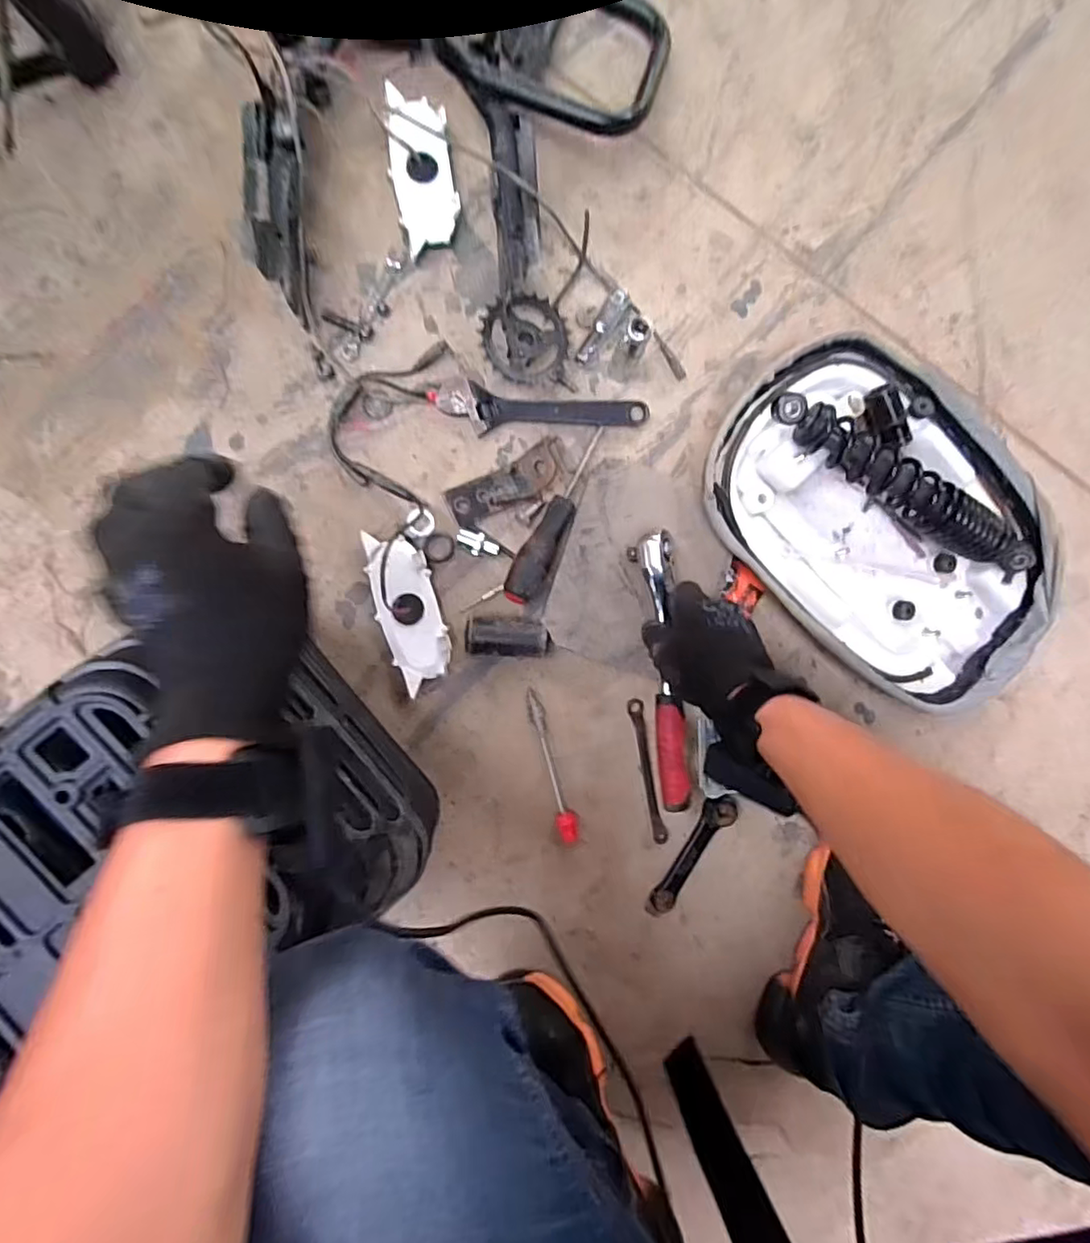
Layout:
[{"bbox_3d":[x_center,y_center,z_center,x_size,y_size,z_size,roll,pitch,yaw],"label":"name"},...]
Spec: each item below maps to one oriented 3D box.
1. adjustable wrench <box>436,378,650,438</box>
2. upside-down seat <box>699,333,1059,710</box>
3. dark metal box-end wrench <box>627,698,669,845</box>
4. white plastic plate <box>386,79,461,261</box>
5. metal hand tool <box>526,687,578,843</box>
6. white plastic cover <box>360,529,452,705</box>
[{"bbox_3d":[-0.001,-0.196,0.565,0.195,0.018,0.044,5,88,-6],"label":"adjustable wrench"},{"bbox_3d":[0.329,-0.096,0.571,0.360,0.064,0.276,40,85,-4],"label":"upside-down seat"},{"bbox_3d":[0.100,0.145,0.573,0.015,0.008,0.139,-12,90,-6],"label":"dark metal box-end wrench"},{"bbox_3d":[-0.112,-0.415,0.543,0.055,0.015,0.137,-10,94,-5],"label":"white plastic plate"},{"bbox_3d":[0.005,0.136,0.562,0.020,0.016,0.144,-17,90,-6],"label":"metal hand tool"},{"bbox_3d":[-0.125,-0.010,0.544,0.054,0.022,0.137,-16,90,-6],"label":"white plastic cover"}]

